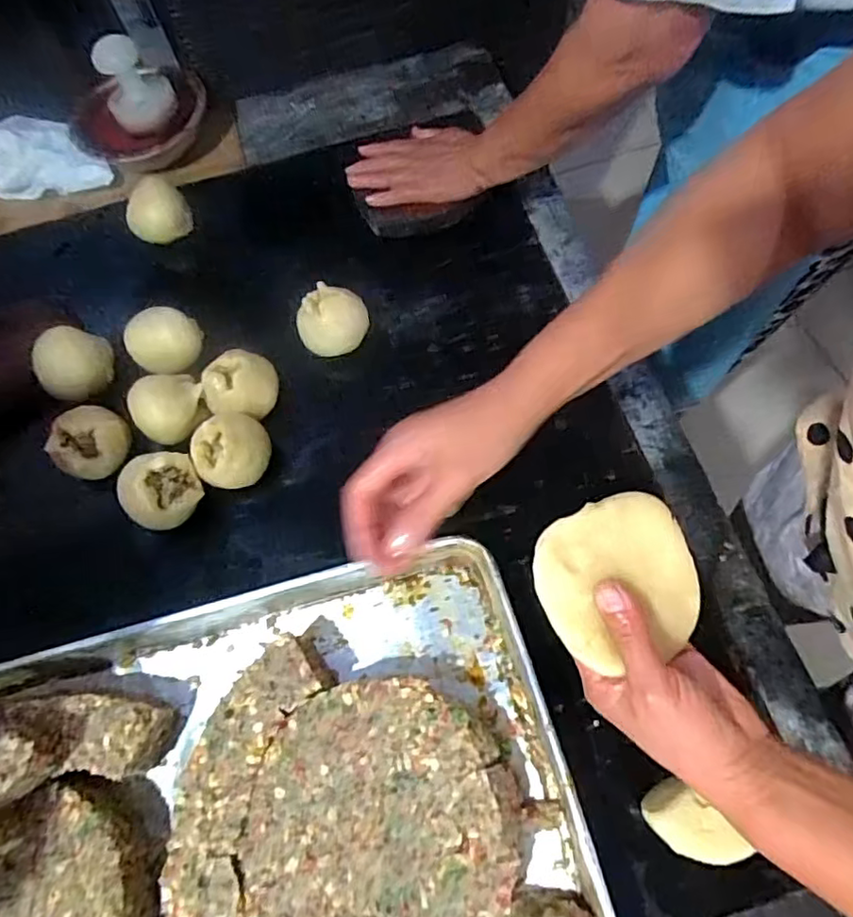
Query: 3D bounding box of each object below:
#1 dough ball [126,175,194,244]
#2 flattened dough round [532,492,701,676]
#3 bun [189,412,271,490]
[{"bbox_3d":[-0.331,-0.304,0.735,0.074,0.055,0.059,-35,67,-11],"label":"dough ball"},{"bbox_3d":[0.112,0.073,0.354,0.096,0.016,0.093,2,78,-11],"label":"flattened dough round"},{"bbox_3d":[-0.192,-0.006,0.599,0.072,0.057,0.059,-31,67,-9],"label":"bun"}]

